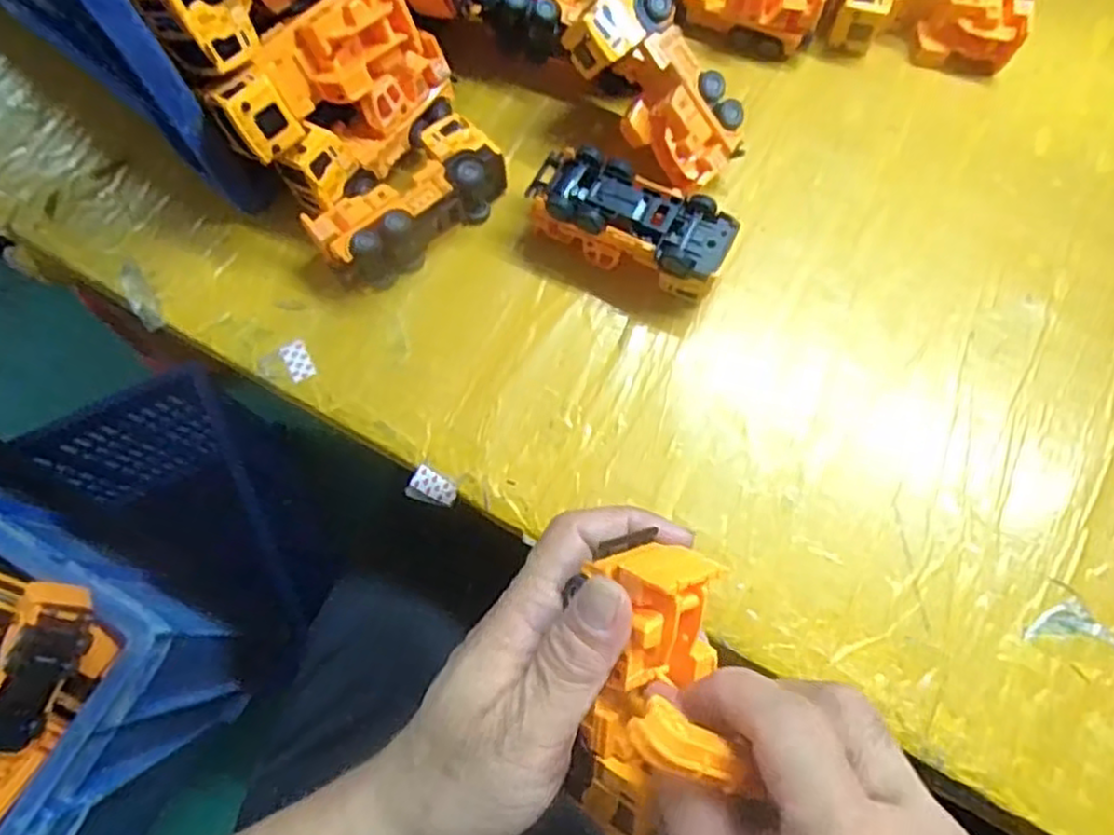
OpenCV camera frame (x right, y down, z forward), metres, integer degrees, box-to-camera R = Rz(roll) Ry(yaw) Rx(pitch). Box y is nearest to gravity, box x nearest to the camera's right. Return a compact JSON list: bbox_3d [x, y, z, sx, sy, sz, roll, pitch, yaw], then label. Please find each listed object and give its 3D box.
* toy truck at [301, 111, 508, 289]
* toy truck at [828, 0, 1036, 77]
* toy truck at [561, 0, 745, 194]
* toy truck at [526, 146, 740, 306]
[{"bbox_3d":[-0.076,-0.110,0.377,0.102,0.037,0.046,-43,78,-11],"label":"toy truck"},{"bbox_3d":[0.211,-0.234,0.412,0.105,0.039,0.052,10,74,3],"label":"toy truck"},{"bbox_3d":[0.052,-0.167,0.368,0.042,0.031,0.101,-48,113,-12],"label":"toy truck"},{"bbox_3d":[0.037,-0.097,0.372,0.102,0.040,0.039,27,76,7],"label":"toy truck"}]

